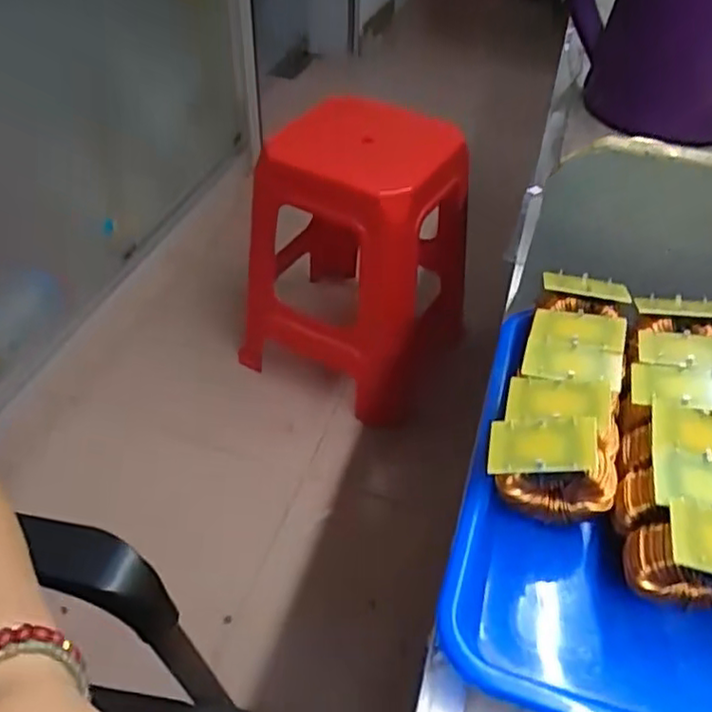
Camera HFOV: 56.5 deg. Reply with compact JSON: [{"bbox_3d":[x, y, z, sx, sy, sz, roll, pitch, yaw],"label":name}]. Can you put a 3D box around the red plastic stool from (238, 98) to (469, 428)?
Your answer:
[{"bbox_3d":[-0.004,-0.201,1.285,0.378,0.507,0.375,26,49,22],"label":"red plastic stool"}]

